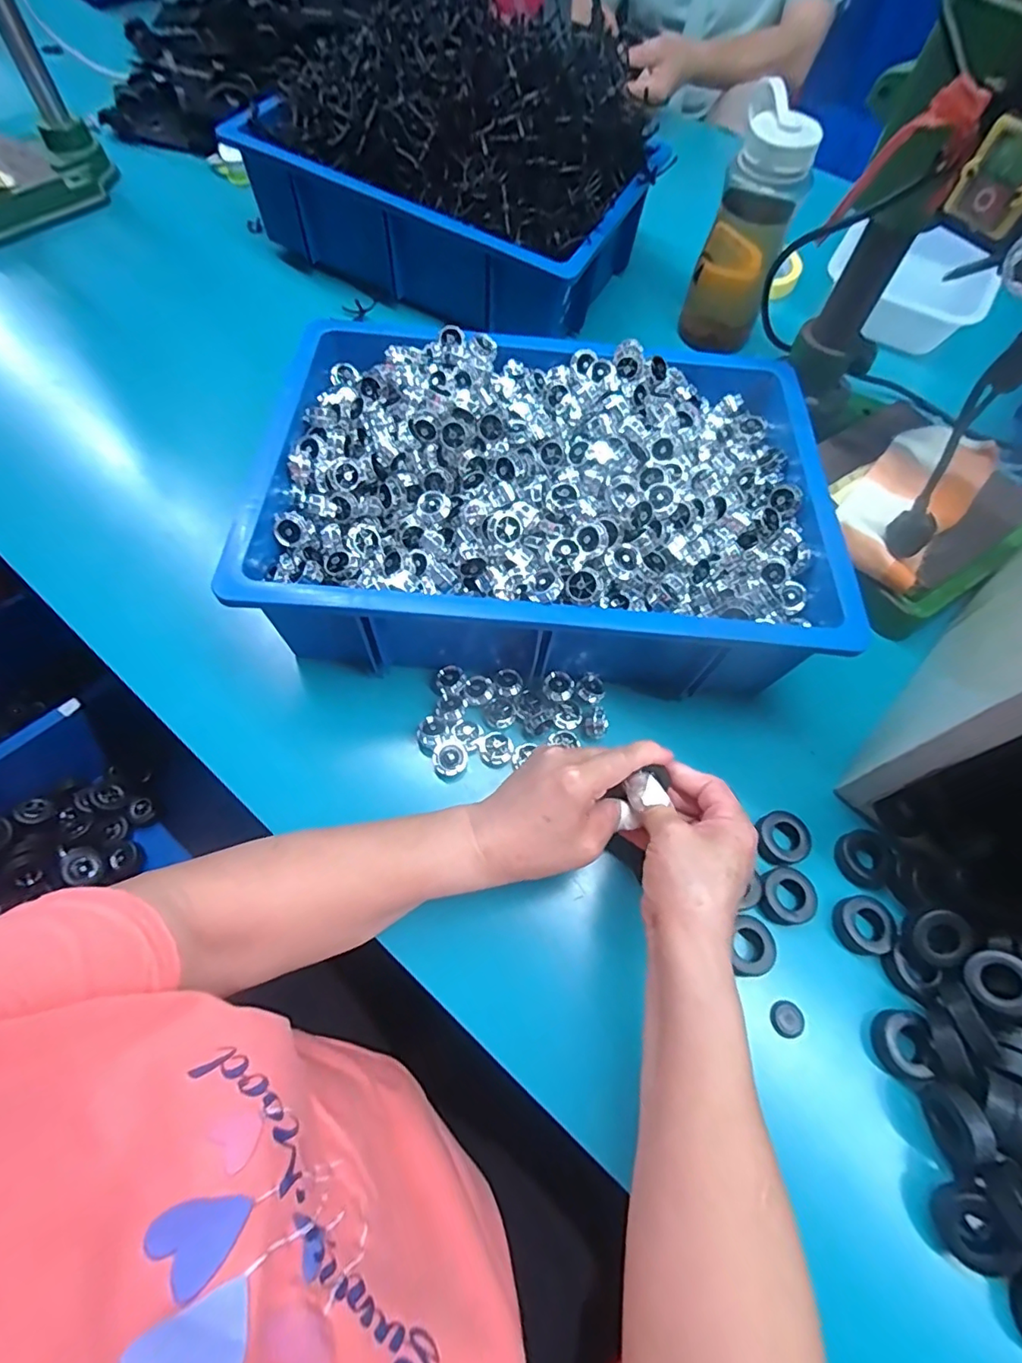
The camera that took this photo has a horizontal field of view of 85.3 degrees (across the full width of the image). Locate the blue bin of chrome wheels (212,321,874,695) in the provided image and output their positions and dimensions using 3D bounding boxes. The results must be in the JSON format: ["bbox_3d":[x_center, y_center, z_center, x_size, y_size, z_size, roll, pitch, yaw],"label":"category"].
[{"bbox_3d":[0.035,-0.155,0.465,0.446,0.110,0.305,3,64,-1],"label":"blue bin of chrome wheels"}]

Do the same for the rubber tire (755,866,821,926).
[{"bbox_3d":[0.196,0.152,0.393,0.038,0.014,0.036,1,64,-2],"label":"rubber tire"}]

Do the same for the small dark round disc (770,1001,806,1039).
[{"bbox_3d":[0.181,0.221,0.363,0.021,0.004,0.021,27,66,11],"label":"small dark round disc"}]

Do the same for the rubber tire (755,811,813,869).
[{"bbox_3d":[0.199,0.117,0.411,0.039,0.014,0.036,1,64,-2],"label":"rubber tire"}]

